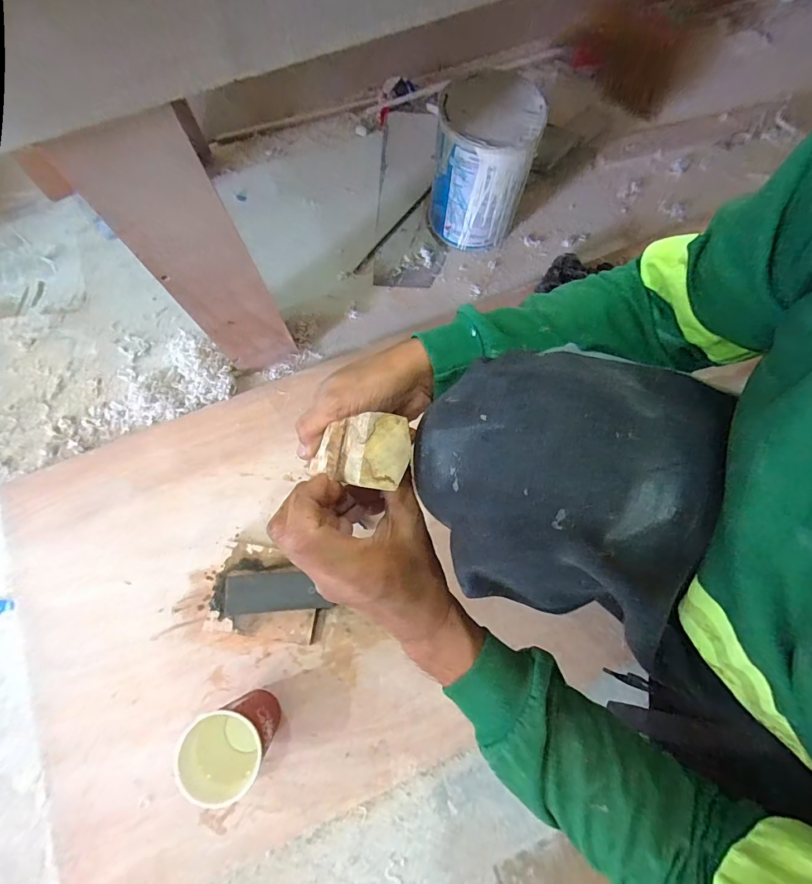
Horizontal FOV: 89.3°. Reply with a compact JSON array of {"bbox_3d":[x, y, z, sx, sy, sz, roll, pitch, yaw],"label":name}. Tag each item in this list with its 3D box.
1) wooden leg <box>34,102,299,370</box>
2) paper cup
[{"bbox_3d":[-0.225,-0.183,0.511,0.099,0.420,0.029,-29,76,-8],"label":"wooden leg"},{"bbox_3d":[-0.197,0.350,0.490,0.091,0.123,0.081,-26,76,-8],"label":"paper cup"}]

